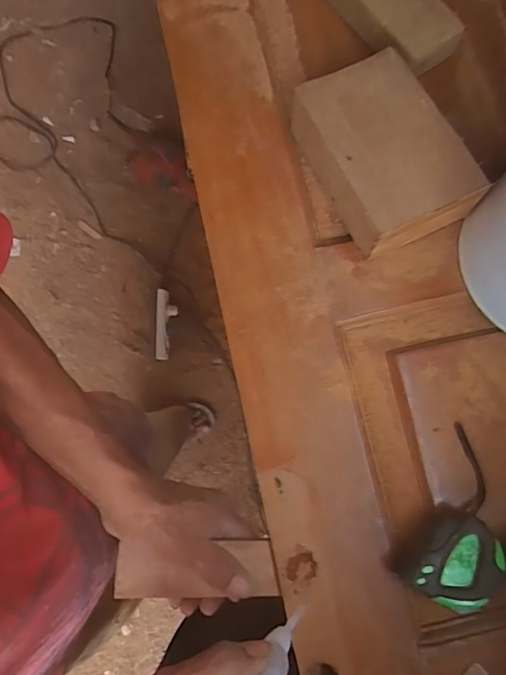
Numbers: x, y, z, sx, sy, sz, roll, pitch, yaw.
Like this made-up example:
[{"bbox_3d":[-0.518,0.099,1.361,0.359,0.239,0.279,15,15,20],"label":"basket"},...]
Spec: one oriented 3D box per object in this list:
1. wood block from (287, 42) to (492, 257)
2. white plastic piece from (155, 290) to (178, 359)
[{"bbox_3d":[0.114,-0.169,0.420,0.105,0.059,0.158,-25,80,-5],"label":"wood block"},{"bbox_3d":[-0.241,-0.036,1.268,0.061,0.026,0.192,0,81,0],"label":"white plastic piece"}]

